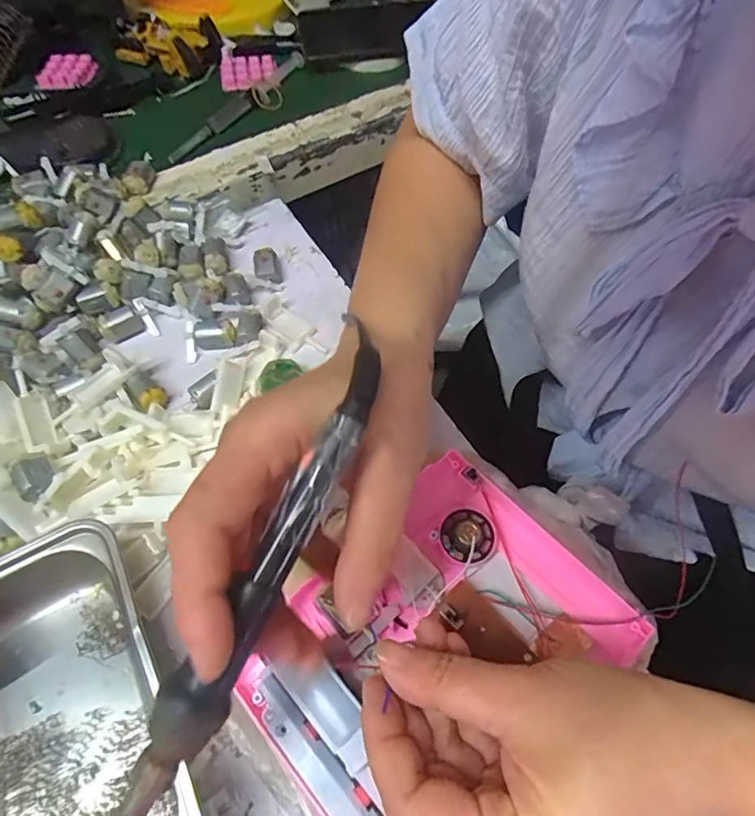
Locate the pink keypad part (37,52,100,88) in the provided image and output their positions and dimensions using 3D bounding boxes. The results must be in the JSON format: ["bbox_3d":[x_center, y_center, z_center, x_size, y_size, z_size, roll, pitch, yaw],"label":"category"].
[{"bbox_3d":[-0.326,-0.355,0.535,0.059,0.013,0.048,-21,63,-12],"label":"pink keypad part"}]

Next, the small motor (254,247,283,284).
[{"bbox_3d":[-0.087,-0.111,0.404,0.019,0.018,0.029,-11,62,-7],"label":"small motor"}]

